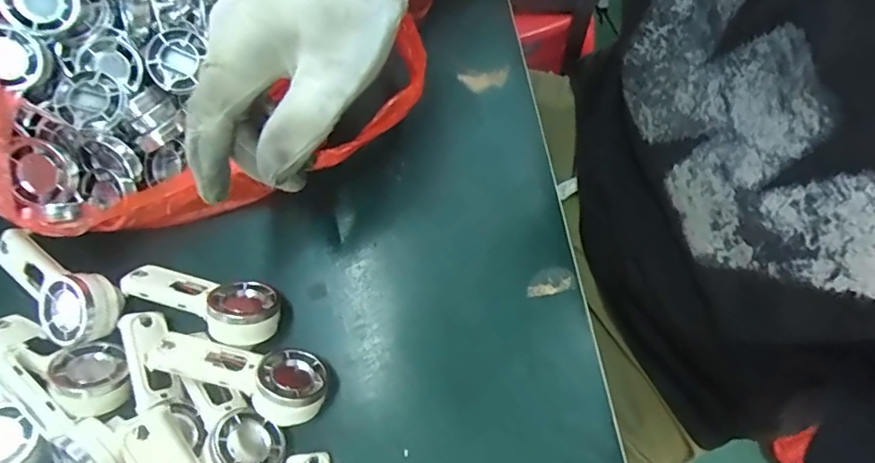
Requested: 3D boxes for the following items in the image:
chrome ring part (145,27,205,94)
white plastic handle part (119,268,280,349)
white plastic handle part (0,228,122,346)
[{"bbox_3d":[-0.161,-0.106,0.317,0.030,0.012,0.037,31,89,-11],"label":"chrome ring part"},{"bbox_3d":[-0.133,0.037,0.303,0.091,0.033,0.037,24,76,8],"label":"white plastic handle part"},{"bbox_3d":[-0.225,0.032,0.298,0.091,0.018,0.040,28,77,9],"label":"white plastic handle part"}]

